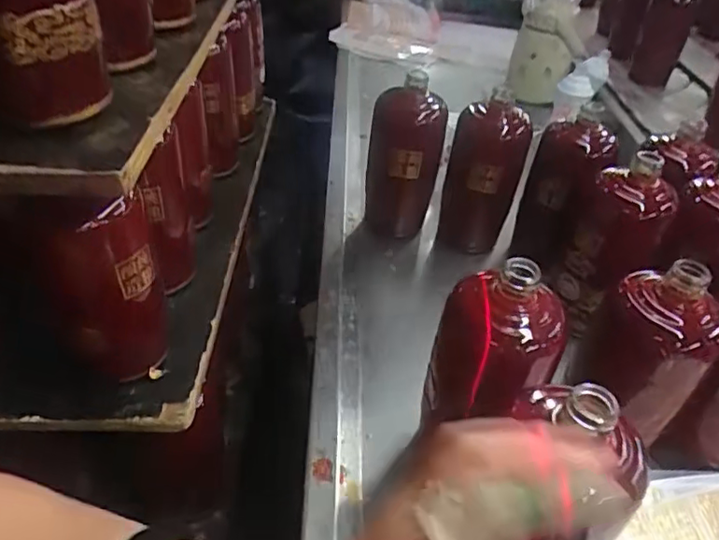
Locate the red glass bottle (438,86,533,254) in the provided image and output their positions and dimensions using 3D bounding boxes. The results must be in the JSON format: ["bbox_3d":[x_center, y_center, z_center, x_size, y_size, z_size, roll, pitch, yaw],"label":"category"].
[{"bbox_3d":[0.141,-0.100,0.679,0.082,0.182,0.070,10,39,8],"label":"red glass bottle"}]

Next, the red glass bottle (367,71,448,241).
[{"bbox_3d":[0.051,-0.118,0.689,0.082,0.204,0.077,7,39,4],"label":"red glass bottle"}]

